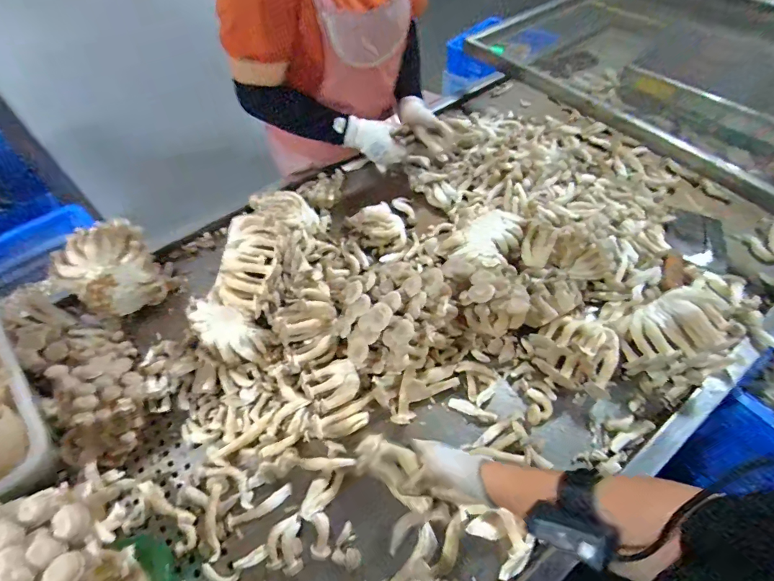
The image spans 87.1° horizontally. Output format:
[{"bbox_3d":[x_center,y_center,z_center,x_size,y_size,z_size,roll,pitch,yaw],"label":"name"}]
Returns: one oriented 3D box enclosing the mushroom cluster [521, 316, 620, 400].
[{"bbox_3d":[0.308,0.105,0.658,0.125,0.067,0.137,-2,53,3],"label":"mushroom cluster"}]

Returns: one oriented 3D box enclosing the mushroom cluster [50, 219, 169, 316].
[{"bbox_3d":[-0.497,-0.035,0.740,0.153,0.151,0.101,-38,59,-22],"label":"mushroom cluster"}]

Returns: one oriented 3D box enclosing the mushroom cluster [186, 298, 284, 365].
[{"bbox_3d":[-0.251,0.073,0.660,0.153,0.083,0.068,34,57,-13],"label":"mushroom cluster"}]

